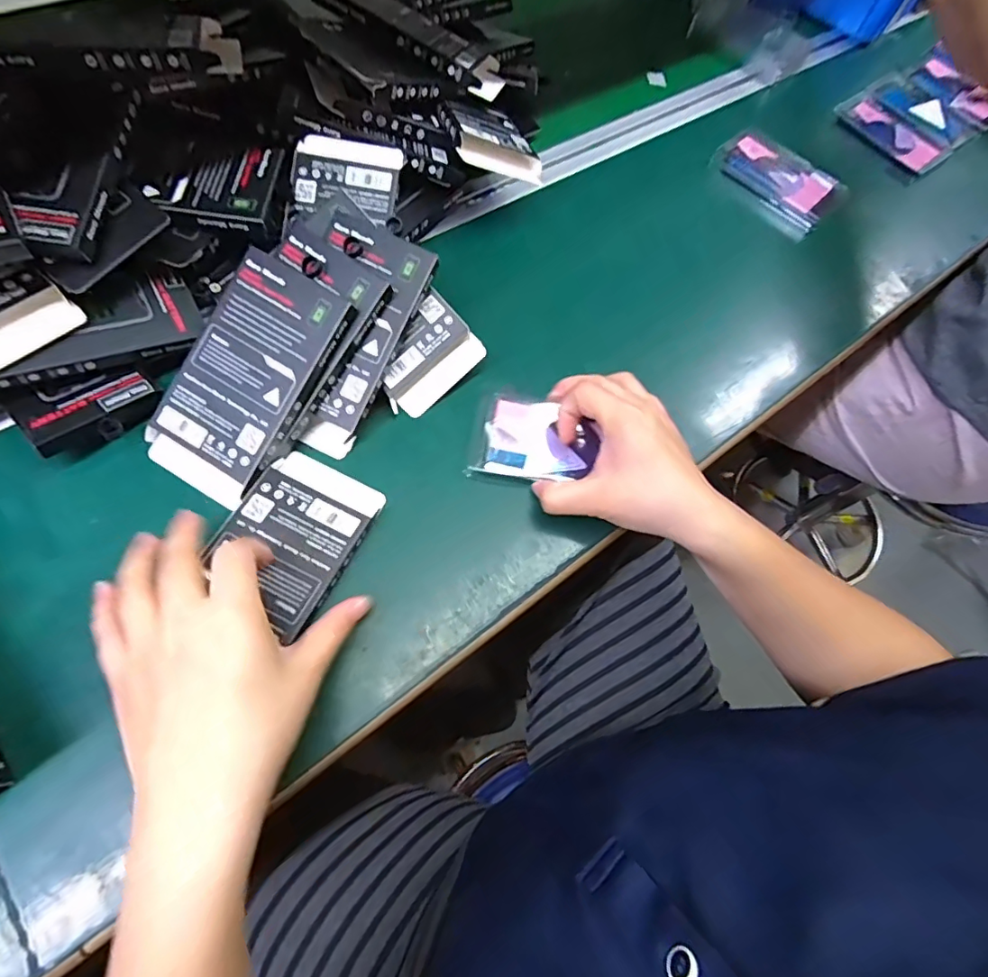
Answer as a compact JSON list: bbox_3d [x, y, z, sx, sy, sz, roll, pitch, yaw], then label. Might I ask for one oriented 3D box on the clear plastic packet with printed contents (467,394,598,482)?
[{"bbox_3d":[0.031,-0.033,0.368,0.085,0.016,0.059,9,65,1],"label":"clear plastic packet with printed contents"}]

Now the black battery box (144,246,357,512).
[{"bbox_3d":[-0.160,-0.071,0.330,0.077,0.007,0.151,32,92,4],"label":"black battery box"}]

